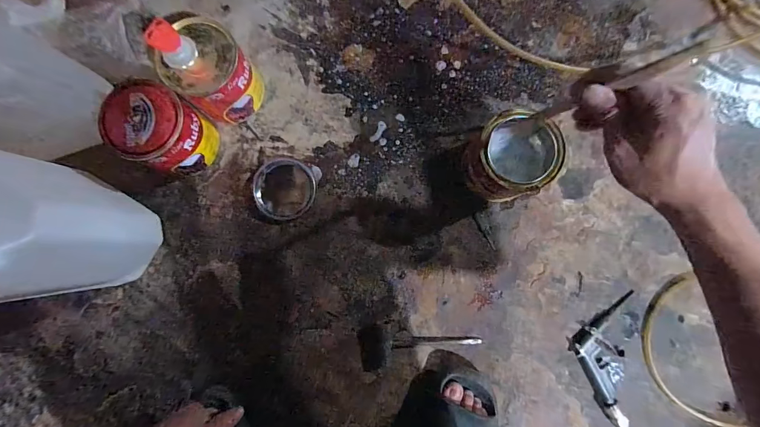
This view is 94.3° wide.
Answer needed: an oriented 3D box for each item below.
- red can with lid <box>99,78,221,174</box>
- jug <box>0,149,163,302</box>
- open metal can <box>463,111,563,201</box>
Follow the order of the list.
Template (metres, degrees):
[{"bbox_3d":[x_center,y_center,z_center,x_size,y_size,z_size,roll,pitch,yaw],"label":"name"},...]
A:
[{"bbox_3d":[-0.321,-0.121,0.530,0.100,0.130,0.105,0,84,2],"label":"red can with lid"},{"bbox_3d":[-0.429,0.013,0.438,0.149,0.297,0.153,11,85,3],"label":"jug"},{"bbox_3d":[0.194,-0.084,0.527,0.113,0.114,0.106,0,84,2],"label":"open metal can"}]

